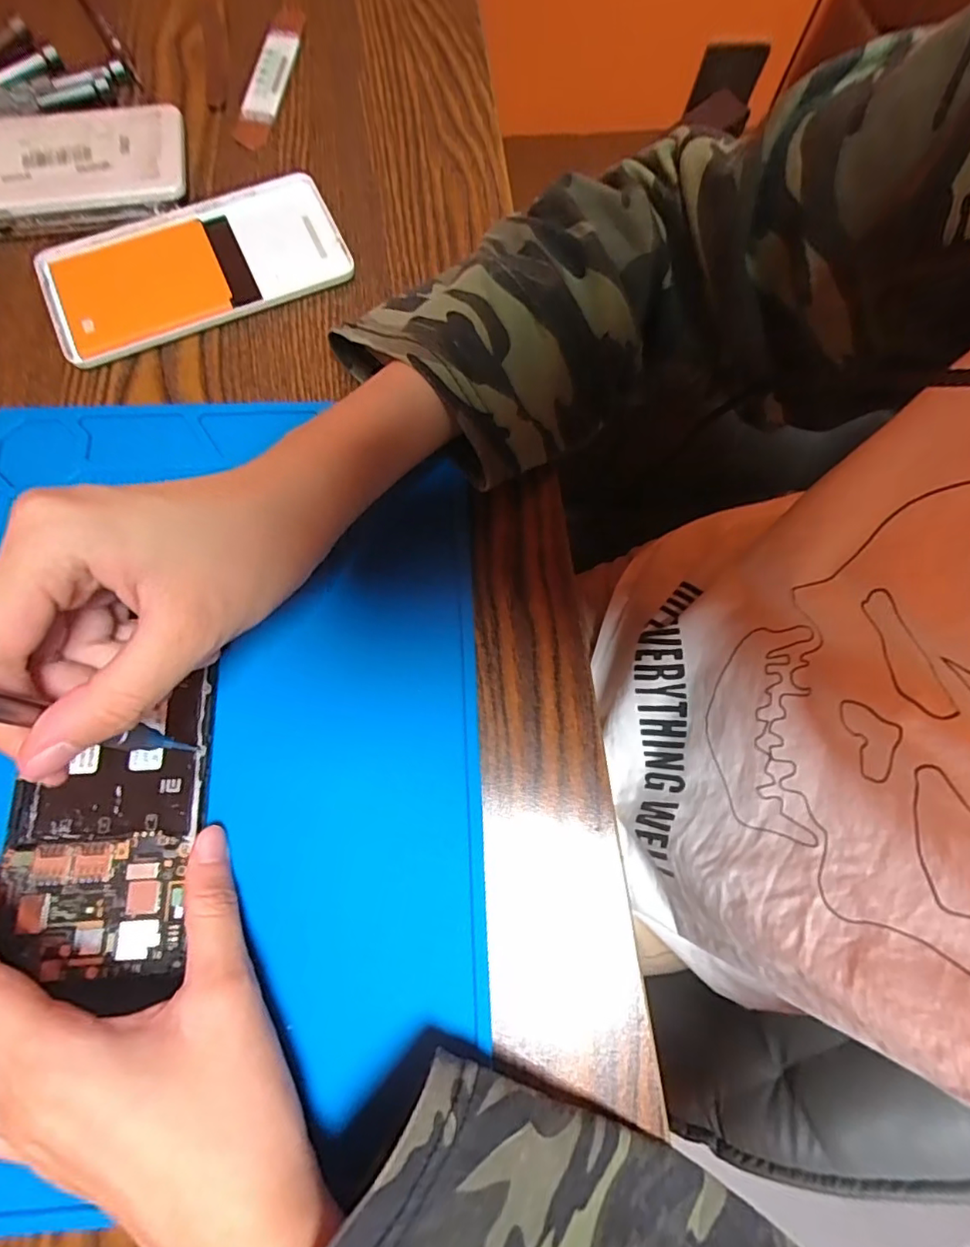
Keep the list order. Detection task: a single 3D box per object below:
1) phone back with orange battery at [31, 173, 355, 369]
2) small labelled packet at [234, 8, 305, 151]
[{"bbox_3d":[-0.154,-0.192,0.298,0.151,0.009,0.080,-26,76,-8],"label":"phone back with orange battery"},{"bbox_3d":[-0.134,-0.340,0.344,0.026,0.004,0.120,7,74,1],"label":"small labelled packet"}]

